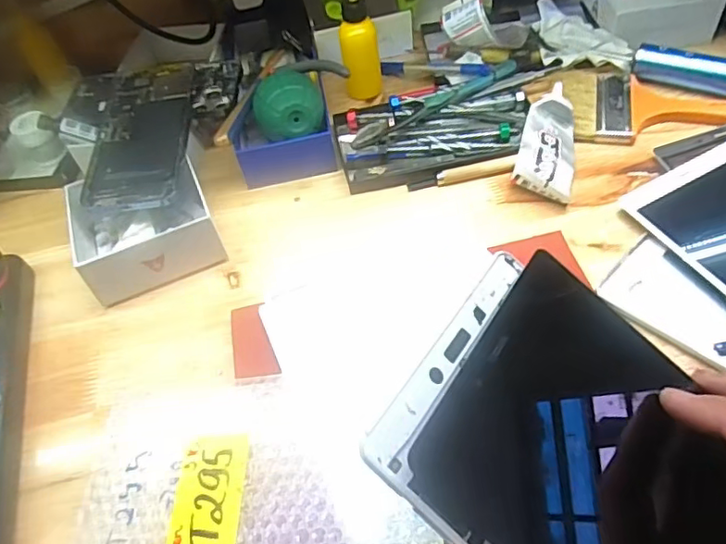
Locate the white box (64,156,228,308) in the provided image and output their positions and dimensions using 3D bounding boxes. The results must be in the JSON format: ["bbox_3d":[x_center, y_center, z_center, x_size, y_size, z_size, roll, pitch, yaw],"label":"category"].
[{"bbox_3d":[-0.174,-0.037,0.456,0.104,0.045,0.104,-22,53,-6],"label":"white box"}]

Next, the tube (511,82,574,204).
[{"bbox_3d":[0.155,-0.110,0.474,0.046,0.018,0.113,9,56,17],"label":"tube"}]

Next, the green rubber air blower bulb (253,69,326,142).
[{"bbox_3d":[-0.063,-0.138,0.494,0.059,0.052,0.048,-7,58,0],"label":"green rubber air blower bulb"}]

